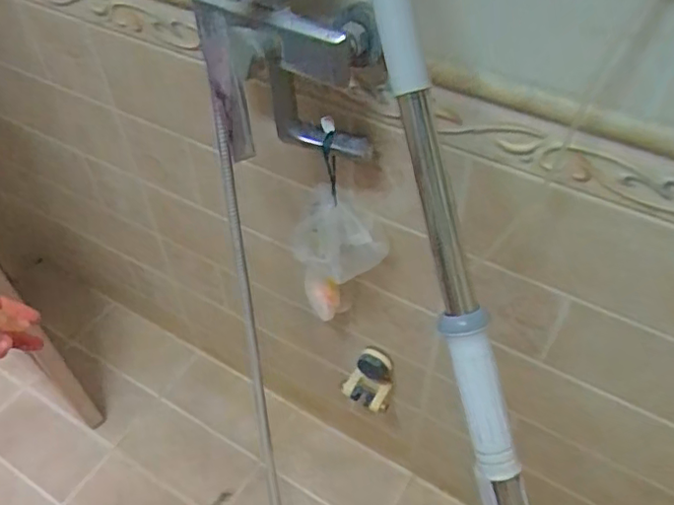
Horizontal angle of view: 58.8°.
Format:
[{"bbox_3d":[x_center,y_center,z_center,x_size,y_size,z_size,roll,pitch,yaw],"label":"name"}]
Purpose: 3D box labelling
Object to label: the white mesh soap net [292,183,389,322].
[{"bbox_3d":[0.006,0.020,0.844,0.085,0.242,0.108,-36,57,-26],"label":"white mesh soap net"}]

